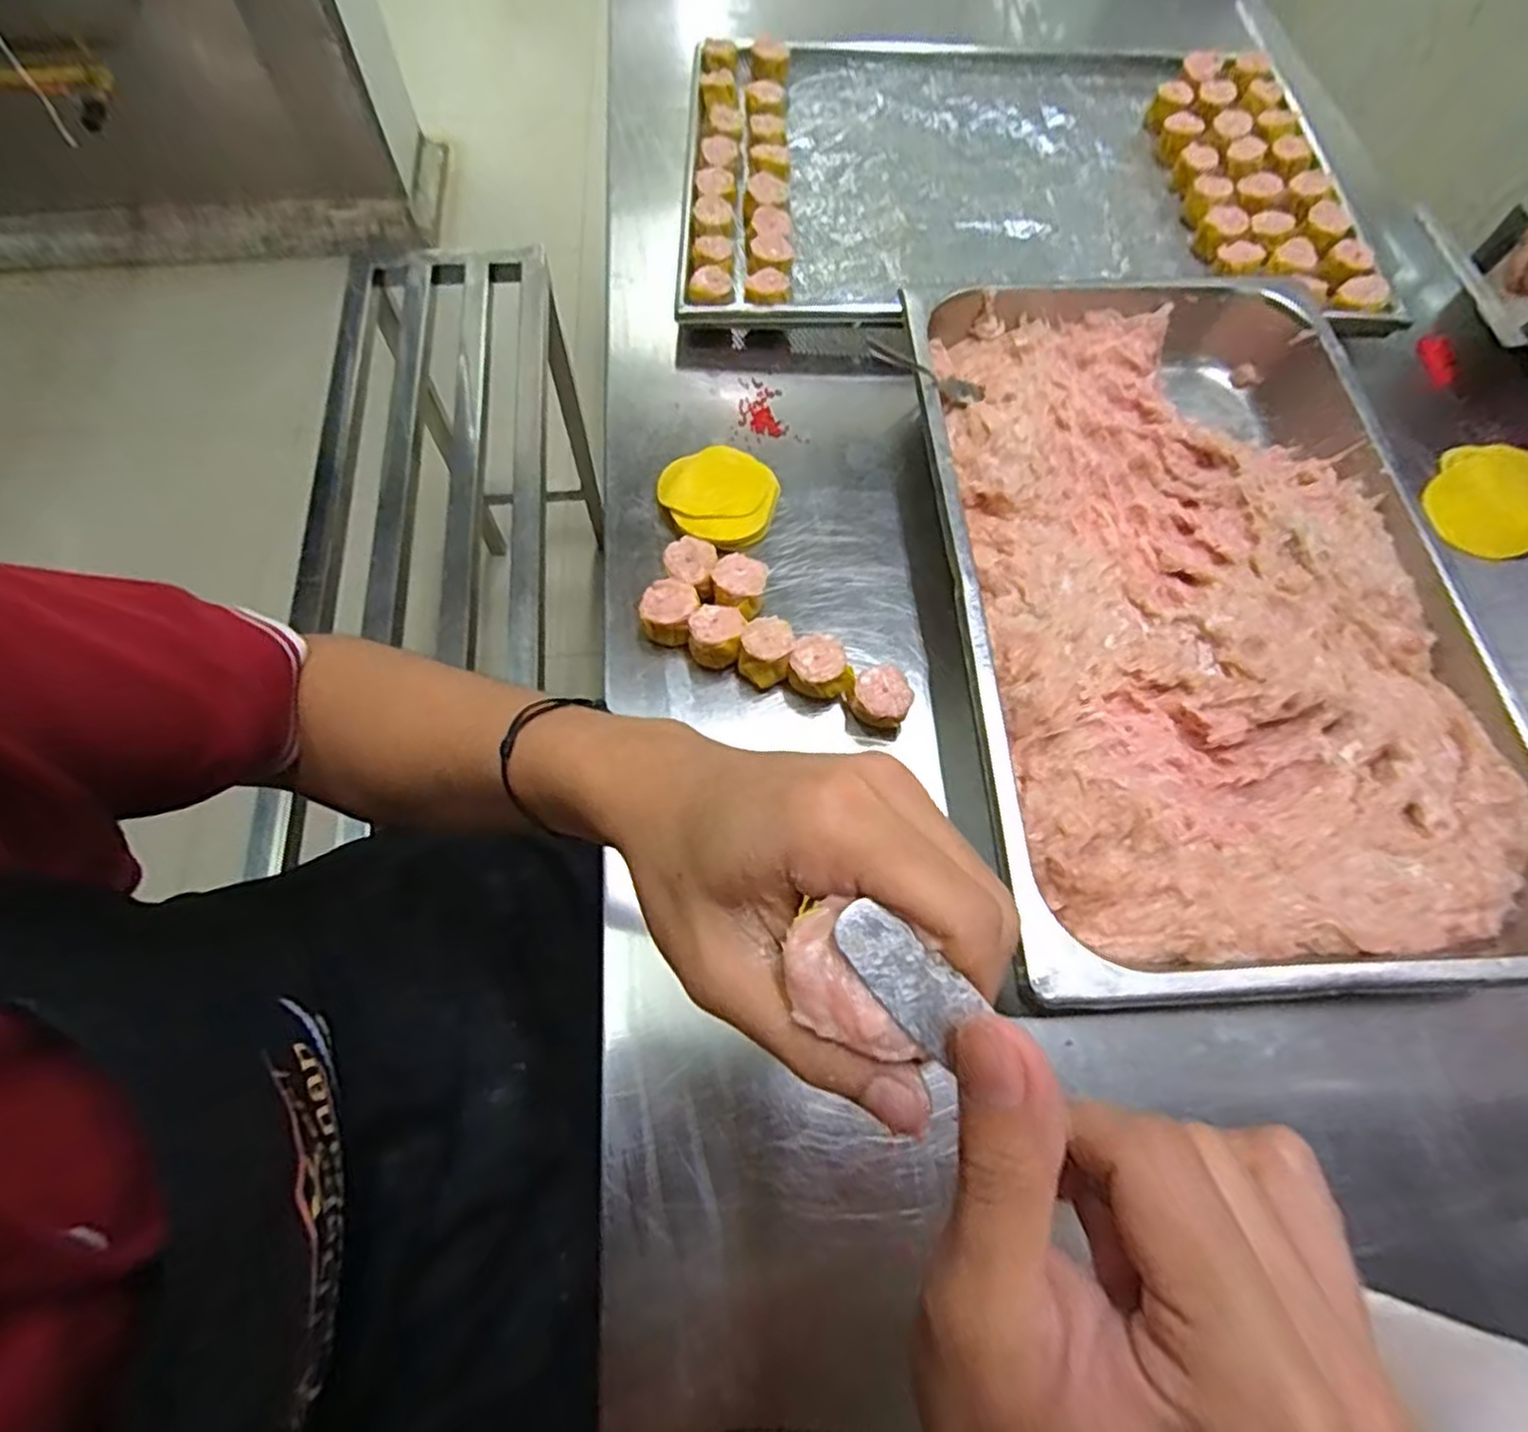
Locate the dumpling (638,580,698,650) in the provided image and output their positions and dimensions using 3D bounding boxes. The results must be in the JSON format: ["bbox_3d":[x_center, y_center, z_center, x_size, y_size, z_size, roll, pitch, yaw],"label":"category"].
[{"bbox_3d":[-0.063,-0.069,0.499,0.036,0.033,0.037,9,66,2],"label":"dumpling"}]

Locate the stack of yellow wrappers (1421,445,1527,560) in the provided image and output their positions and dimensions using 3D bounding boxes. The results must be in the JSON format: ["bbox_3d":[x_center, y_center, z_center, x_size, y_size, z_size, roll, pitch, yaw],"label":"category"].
[{"bbox_3d":[0.572,-0.172,0.572,0.106,0.025,0.091,-26,69,-13],"label":"stack of yellow wrappers"}]

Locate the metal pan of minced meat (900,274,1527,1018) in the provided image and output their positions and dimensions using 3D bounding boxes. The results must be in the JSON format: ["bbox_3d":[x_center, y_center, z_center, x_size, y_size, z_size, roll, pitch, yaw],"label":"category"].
[{"bbox_3d":[0.275,-0.085,0.497,0.320,0.069,0.518,-2,66,-3],"label":"metal pan of minced meat"}]

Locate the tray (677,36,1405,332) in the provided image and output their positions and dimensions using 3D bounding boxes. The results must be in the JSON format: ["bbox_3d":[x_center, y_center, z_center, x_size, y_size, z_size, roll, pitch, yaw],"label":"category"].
[{"bbox_3d":[0.225,-0.519,0.705,0.586,0.044,0.416,0,66,-2],"label":"tray"}]

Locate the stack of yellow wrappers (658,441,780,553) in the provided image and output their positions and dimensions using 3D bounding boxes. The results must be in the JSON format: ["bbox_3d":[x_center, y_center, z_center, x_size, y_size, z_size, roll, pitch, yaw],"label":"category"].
[{"bbox_3d":[-0.032,-0.165,0.550,0.084,0.023,0.091,-29,70,-14],"label":"stack of yellow wrappers"}]

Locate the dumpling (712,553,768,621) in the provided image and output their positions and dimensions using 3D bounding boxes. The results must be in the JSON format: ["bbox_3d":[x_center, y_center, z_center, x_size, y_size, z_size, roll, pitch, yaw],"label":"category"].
[{"bbox_3d":[-0.017,-0.085,0.506,0.035,0.034,0.038,5,66,0],"label":"dumpling"}]

